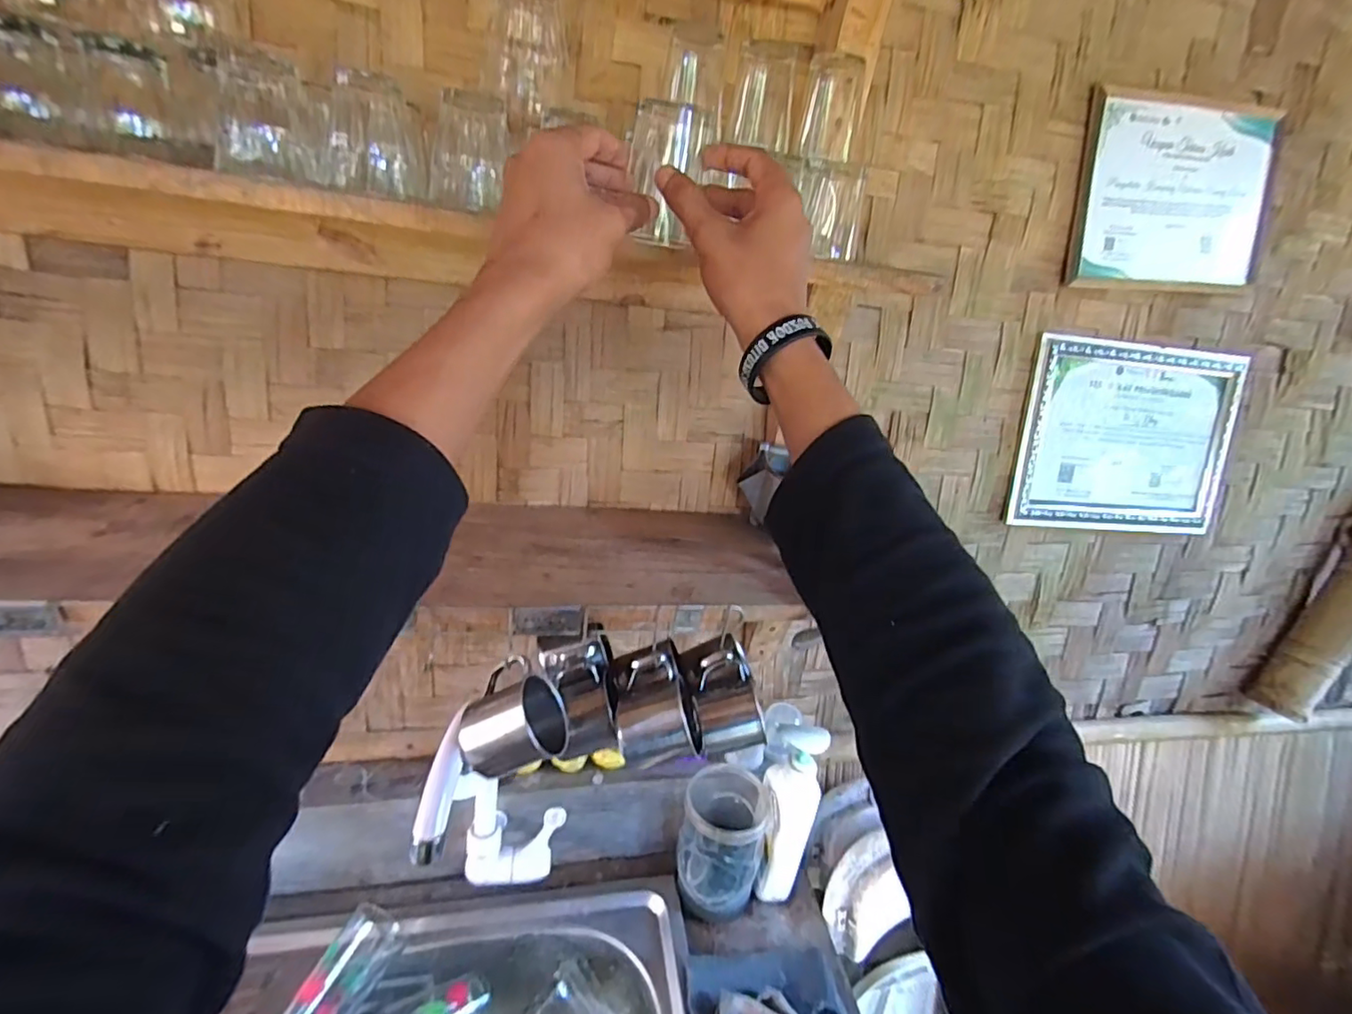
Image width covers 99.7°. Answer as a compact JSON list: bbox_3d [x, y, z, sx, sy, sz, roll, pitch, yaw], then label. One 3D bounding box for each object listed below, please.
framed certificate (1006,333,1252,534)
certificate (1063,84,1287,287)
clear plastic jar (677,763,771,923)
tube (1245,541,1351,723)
[{"bbox_3d":[0.641,-0.095,0.803,0.349,0.258,0.013,3,10,-12],"label":"framed certificate"},{"bbox_3d":[0.656,-0.405,0.742,0.316,0.218,0.015,-4,12,-13],"label":"certificate"},{"bbox_3d":[0.056,0.398,0.689,0.098,0.141,0.108,11,23,12],"label":"clear plastic jar"},{"bbox_3d":[1.070,0.141,0.901,0.074,0.427,0.074,19,11,-38],"label":"tube"}]

